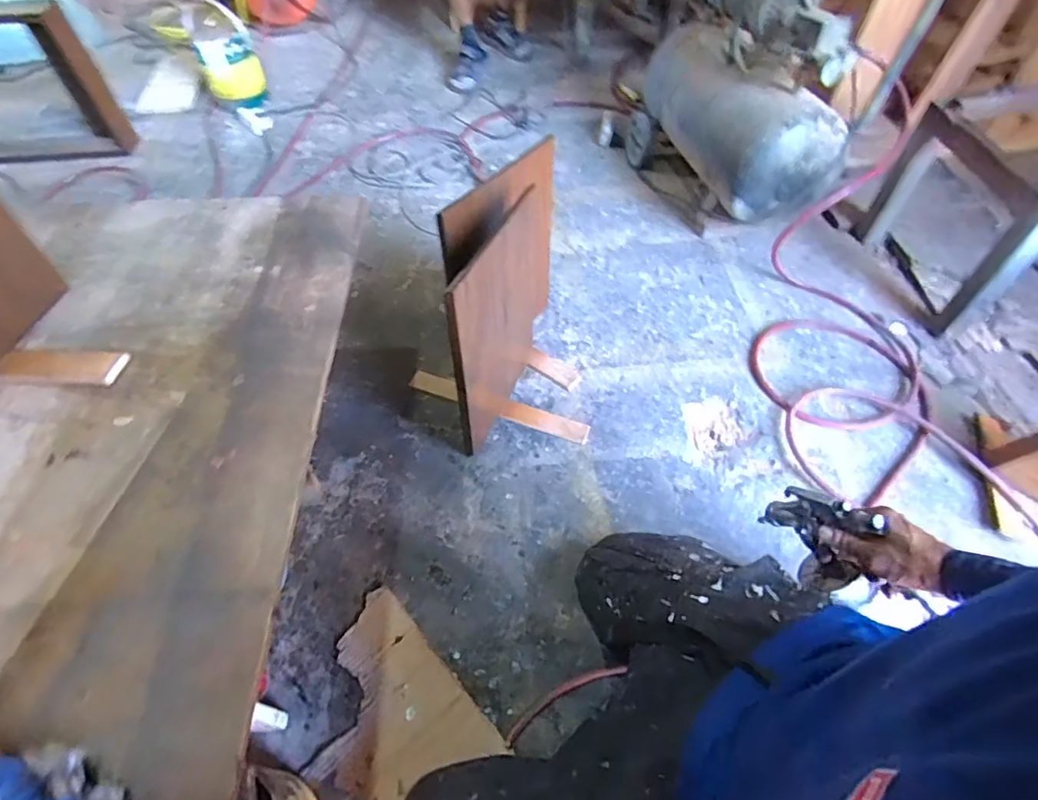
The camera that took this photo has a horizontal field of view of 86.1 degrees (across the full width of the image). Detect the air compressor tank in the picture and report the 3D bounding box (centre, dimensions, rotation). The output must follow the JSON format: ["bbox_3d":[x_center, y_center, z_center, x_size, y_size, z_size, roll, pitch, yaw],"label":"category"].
[{"bbox_3d":[0.510,-0.687,1.337,0.243,0.225,0.556,-15,54,-10],"label":"air compressor tank"}]

